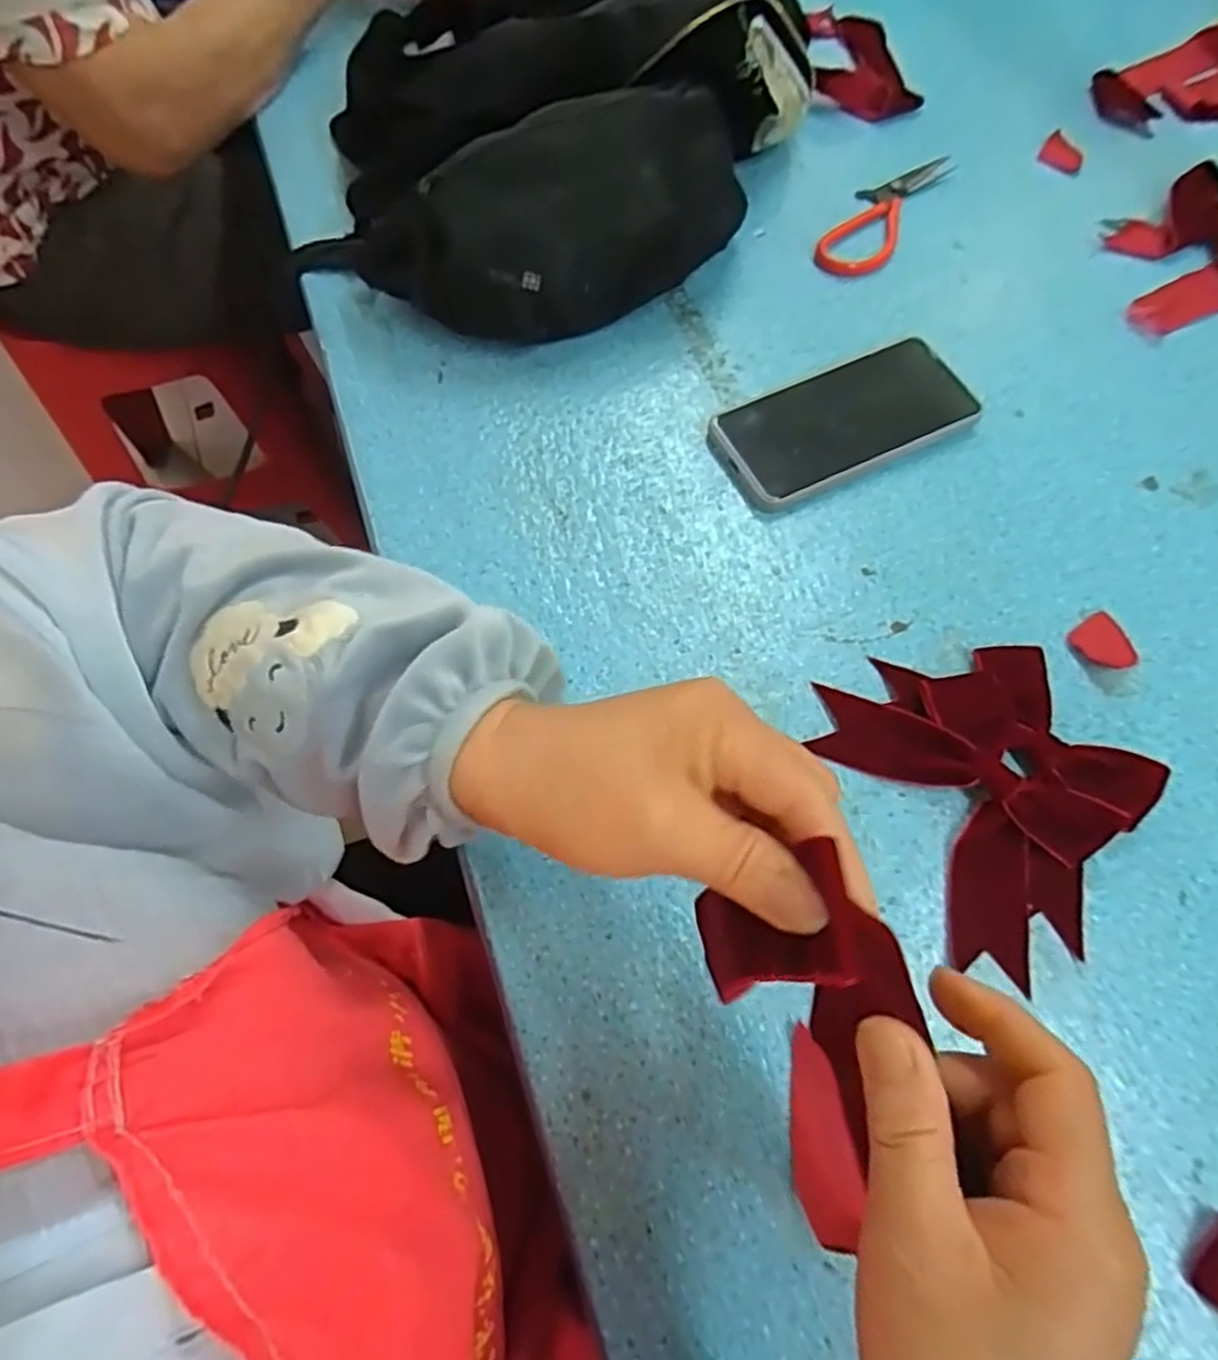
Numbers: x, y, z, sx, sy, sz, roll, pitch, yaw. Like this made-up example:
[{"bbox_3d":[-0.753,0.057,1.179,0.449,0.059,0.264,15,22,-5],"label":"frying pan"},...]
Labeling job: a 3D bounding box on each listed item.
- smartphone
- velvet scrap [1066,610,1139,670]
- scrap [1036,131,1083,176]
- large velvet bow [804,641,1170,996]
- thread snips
[{"bbox_3d":[0.147,-0.166,0.474,0.159,0.017,0.081,-22,69,-9],"label":"smartphone"},{"bbox_3d":[0.281,-0.020,0.418,0.032,0.005,0.034,0,67,0],"label":"velvet scrap"},{"bbox_3d":[0.364,-0.421,0.592,0.035,0.010,0.027,31,70,12],"label":"scrap"},{"bbox_3d":[0.197,0.050,0.378,0.129,0.023,0.158,-28,70,-11],"label":"large velvet bow"},{"bbox_3d":[0.210,-0.359,0.564,0.049,0.007,0.157,33,71,13],"label":"thread snips"}]

